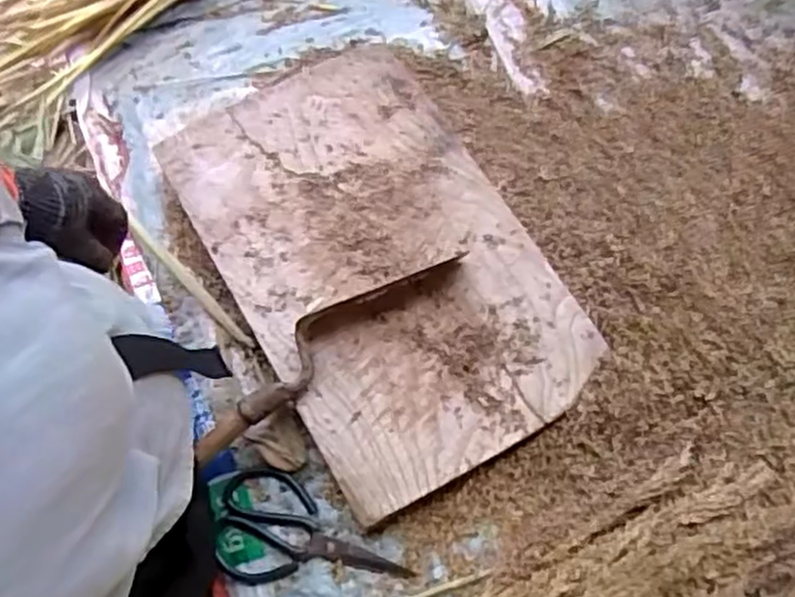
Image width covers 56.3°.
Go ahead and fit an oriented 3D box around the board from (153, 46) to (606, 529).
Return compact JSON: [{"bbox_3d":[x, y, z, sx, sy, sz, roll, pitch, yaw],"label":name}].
[{"bbox_3d":[-0.027,-0.051,0.792,0.298,0.016,0.480,-30,71,-7],"label":"board"}]

